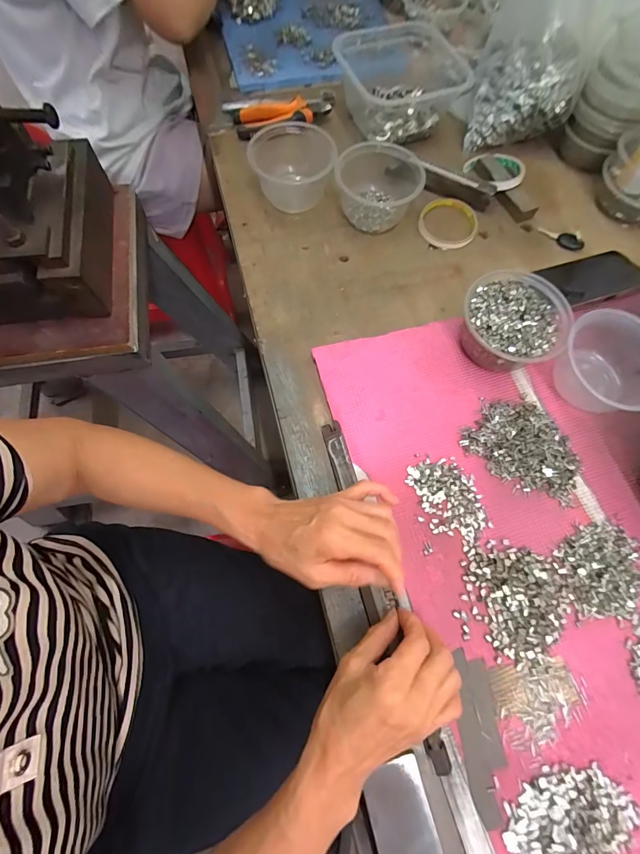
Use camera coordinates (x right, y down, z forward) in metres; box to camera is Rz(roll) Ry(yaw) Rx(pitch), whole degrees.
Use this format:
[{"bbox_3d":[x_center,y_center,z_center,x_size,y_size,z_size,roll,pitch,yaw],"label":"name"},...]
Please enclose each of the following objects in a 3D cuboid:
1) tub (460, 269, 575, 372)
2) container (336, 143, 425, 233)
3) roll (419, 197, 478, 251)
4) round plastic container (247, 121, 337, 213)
[{"bbox_3d":[0.216,-0.116,0.434,0.109,0.067,0.112,1,70,-2],"label":"tub"},{"bbox_3d":[0.086,-0.341,0.518,0.113,0.058,0.127,21,71,6],"label":"container"},{"bbox_3d":[0.185,-0.290,0.532,0.083,0.019,0.079,1,70,-2],"label":"roll"},{"bbox_3d":[-0.039,-0.365,0.521,0.110,0.055,0.127,-14,71,-7],"label":"round plastic container"}]

